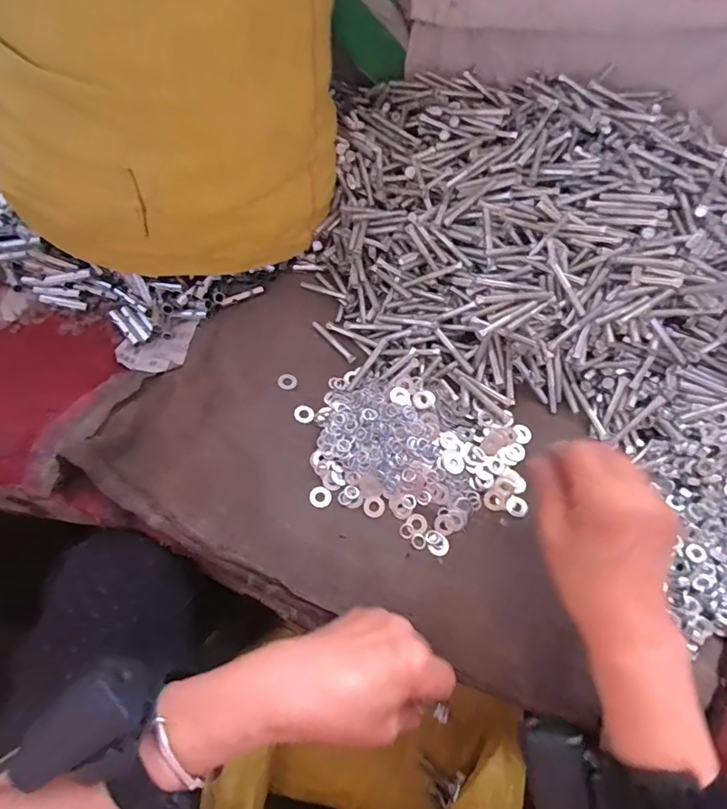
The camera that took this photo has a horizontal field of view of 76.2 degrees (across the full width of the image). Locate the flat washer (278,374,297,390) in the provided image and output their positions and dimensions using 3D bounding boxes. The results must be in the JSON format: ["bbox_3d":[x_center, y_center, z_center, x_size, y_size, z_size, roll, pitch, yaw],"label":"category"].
[{"bbox_3d":[-0.069,-0.021,0.420,0.016,0.004,0.018,26,62,-6],"label":"flat washer"}]

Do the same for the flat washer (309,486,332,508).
[{"bbox_3d":[-0.035,0.075,0.374,0.017,0.004,0.016,1,62,-2],"label":"flat washer"}]

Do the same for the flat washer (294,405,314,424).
[{"bbox_3d":[-0.052,0.009,0.407,0.017,0.004,0.017,5,67,-11],"label":"flat washer"}]

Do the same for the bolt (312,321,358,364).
[{"bbox_3d":[-0.028,-0.060,0.438,0.008,0.006,0.055,-40,70,-20],"label":"bolt"}]

